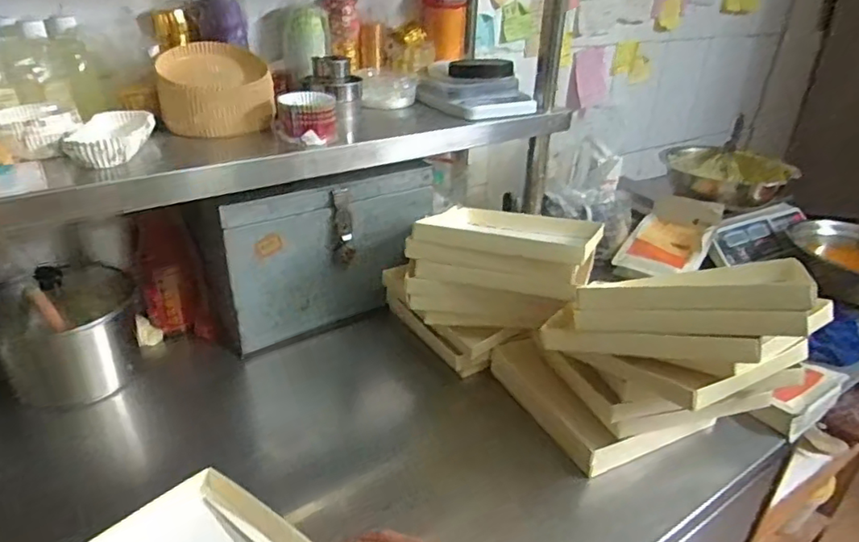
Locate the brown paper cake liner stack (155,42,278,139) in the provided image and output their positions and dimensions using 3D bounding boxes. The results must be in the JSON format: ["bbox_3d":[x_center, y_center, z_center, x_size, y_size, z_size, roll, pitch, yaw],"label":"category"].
[{"bbox_3d":[-0.297,-0.253,0.808,0.148,0.092,0.129,-7,31,-18],"label":"brown paper cake liner stack"}]

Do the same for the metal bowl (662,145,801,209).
[{"bbox_3d":[0.637,-0.210,1.246,0.260,0.082,0.221,13,31,17],"label":"metal bowl"}]

